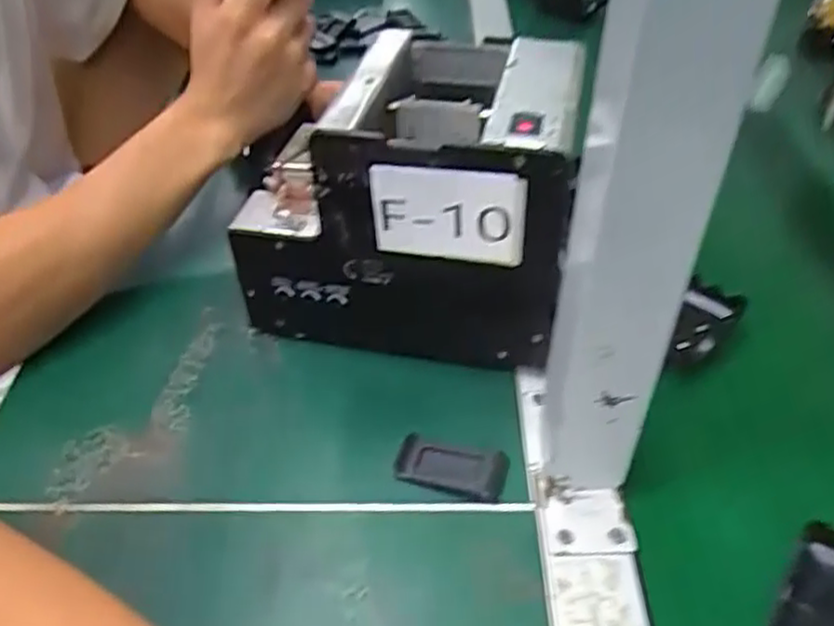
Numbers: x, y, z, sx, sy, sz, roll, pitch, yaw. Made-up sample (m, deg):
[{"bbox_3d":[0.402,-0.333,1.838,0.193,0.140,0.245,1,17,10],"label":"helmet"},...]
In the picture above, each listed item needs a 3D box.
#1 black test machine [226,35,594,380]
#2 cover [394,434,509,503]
[{"bbox_3d":[-0.002,-0.072,0.432,0.180,0.150,0.135,9,44,12],"label":"black test machine"},{"bbox_3d":[0.017,0.080,0.372,0.057,0.007,0.027,12,44,14],"label":"cover"}]

